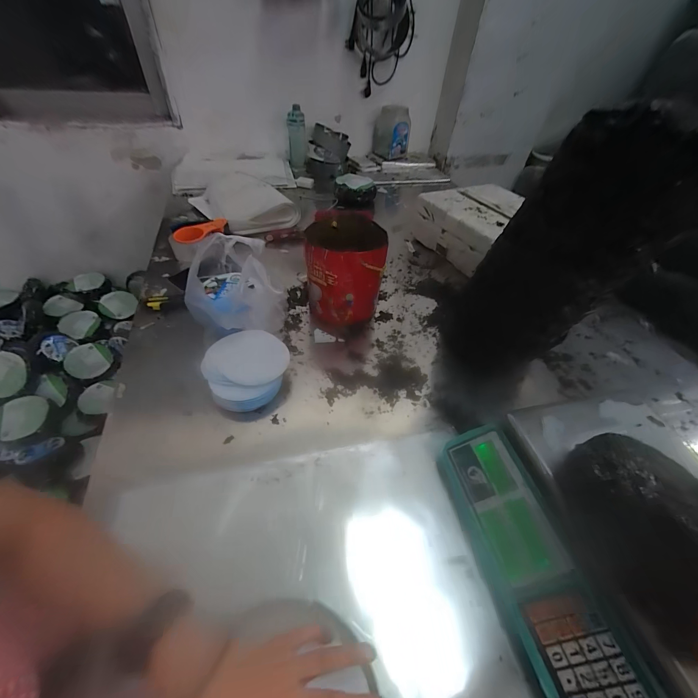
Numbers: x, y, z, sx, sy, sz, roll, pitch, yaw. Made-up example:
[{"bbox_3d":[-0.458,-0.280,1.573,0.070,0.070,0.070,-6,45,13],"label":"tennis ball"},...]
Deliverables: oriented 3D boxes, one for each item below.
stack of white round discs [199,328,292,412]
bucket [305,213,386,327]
[{"bbox_3d":[-0.192,0.037,0.593,0.149,0.045,0.153,13,47,7],"label":"stack of white round discs"},{"bbox_3d":[-0.011,-0.172,0.708,0.154,0.186,0.174,0,47,-5],"label":"bucket"}]

